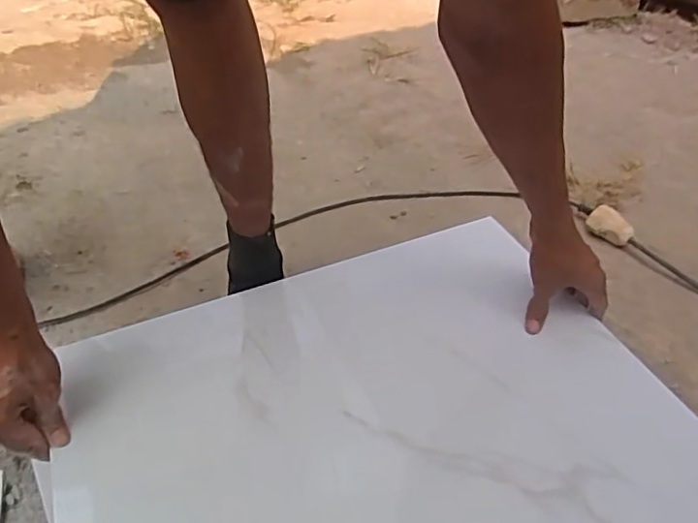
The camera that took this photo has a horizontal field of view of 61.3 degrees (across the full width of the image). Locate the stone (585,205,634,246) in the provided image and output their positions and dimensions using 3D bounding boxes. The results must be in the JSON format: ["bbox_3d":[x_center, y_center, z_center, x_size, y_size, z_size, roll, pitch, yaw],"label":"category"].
[{"bbox_3d":[0.397,-0.055,0.894,0.029,0.039,0.068,-30,48,-29],"label":"stone"}]

